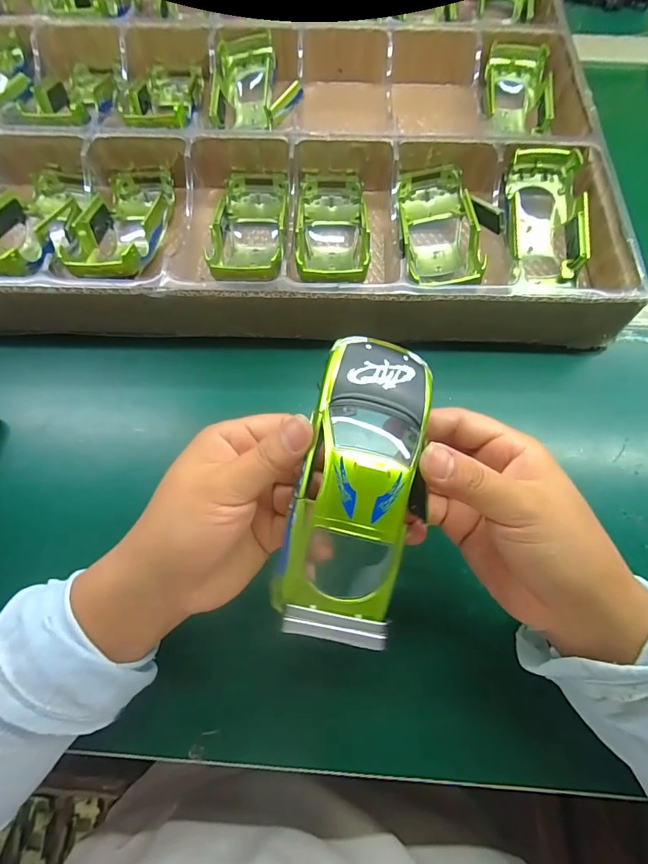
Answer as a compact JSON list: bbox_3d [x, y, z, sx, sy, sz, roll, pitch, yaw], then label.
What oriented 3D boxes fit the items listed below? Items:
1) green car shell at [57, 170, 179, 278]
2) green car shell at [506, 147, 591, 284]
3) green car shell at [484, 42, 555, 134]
[{"bbox_3d":[-0.155,-0.161,0.322,0.060,0.029,0.133,-5,53,-2],"label":"green car shell"},{"bbox_3d":[0.170,-0.172,0.324,0.059,0.047,0.103,0,95,5],"label":"green car shell"},{"bbox_3d":[0.175,-0.312,0.381,0.059,0.035,0.099,3,70,1],"label":"green car shell"}]

